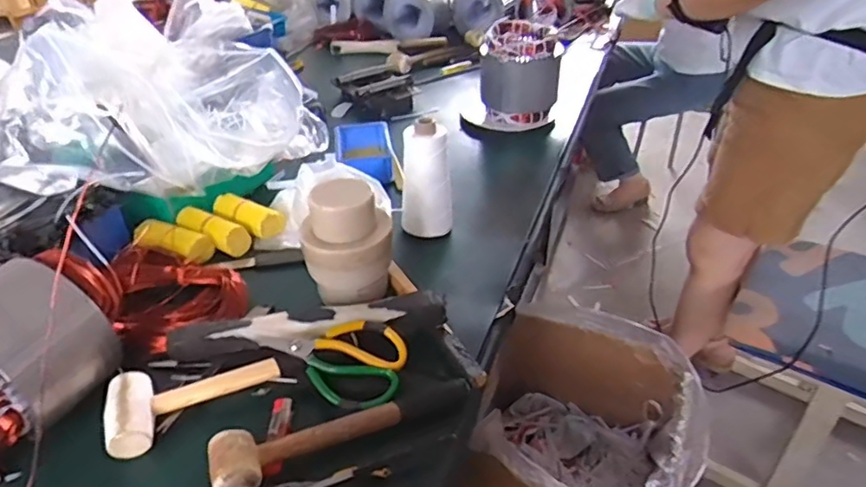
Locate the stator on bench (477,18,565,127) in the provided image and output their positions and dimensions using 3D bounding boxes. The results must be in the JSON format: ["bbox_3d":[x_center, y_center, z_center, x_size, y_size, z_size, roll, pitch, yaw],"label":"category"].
[{"bbox_3d":[0.171,-0.346,1.179,0.152,0.156,0.146,1,36,4],"label":"stator on bench"}]

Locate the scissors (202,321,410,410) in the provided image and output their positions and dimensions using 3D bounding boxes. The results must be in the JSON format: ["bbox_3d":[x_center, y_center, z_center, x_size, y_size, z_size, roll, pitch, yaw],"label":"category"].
[{"bbox_3d":[-0.126,0.109,0.649,0.204,0.016,0.101,23,50,18],"label":"scissors"}]

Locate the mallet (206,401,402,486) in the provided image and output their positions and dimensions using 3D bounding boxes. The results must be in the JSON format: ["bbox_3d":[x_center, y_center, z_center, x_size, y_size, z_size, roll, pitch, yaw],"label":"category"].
[{"bbox_3d":[-0.123,0.187,0.572,0.184,0.042,0.066,-18,39,-21],"label":"mallet"}]

